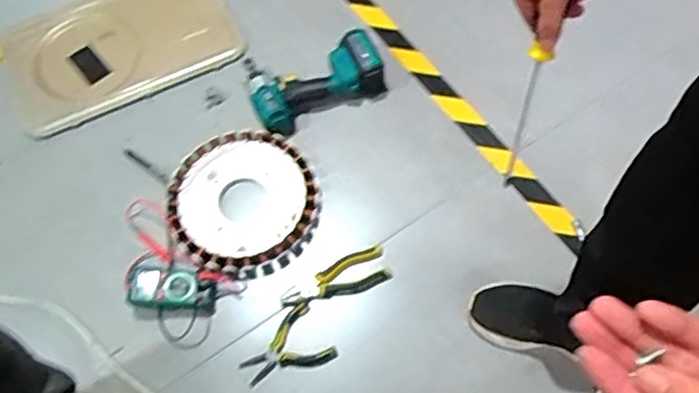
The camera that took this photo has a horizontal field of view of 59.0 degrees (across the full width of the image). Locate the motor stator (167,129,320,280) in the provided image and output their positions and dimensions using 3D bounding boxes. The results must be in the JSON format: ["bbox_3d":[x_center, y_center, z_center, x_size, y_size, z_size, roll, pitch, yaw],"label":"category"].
[{"bbox_3d":[-0.193,0.011,1.134,0.258,0.039,0.274,-1,65,2],"label":"motor stator"}]

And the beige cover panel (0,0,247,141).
[{"bbox_3d":[-0.483,-0.324,1.311,0.477,0.067,0.302,-27,67,-10],"label":"beige cover panel"}]

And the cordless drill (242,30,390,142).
[{"bbox_3d":[-0.069,-0.228,1.215,0.261,0.090,0.150,-24,66,-9],"label":"cordless drill"}]

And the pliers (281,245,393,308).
[{"bbox_3d":[-0.022,0.150,1.072,0.191,0.014,0.071,-24,66,-8],"label":"pliers"}]

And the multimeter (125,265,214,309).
[{"bbox_3d":[-0.311,0.157,1.052,0.152,0.034,0.072,8,66,6],"label":"multimeter"}]

